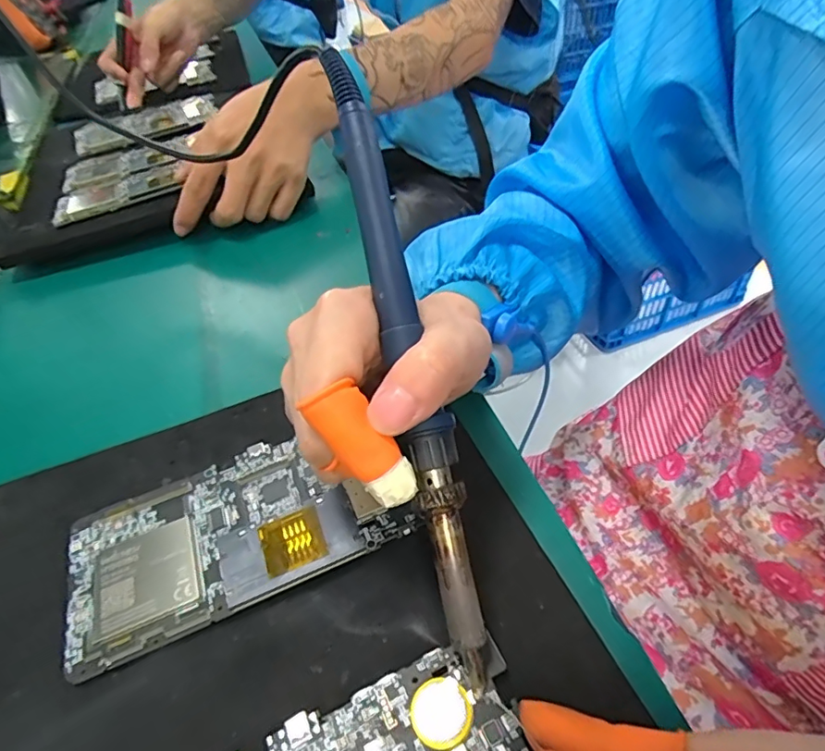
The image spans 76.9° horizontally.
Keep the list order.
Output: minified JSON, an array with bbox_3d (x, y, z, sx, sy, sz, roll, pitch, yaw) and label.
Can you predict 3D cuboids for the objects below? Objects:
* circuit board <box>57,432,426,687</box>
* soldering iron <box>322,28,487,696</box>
[{"bbox_3d":[-0.077,0.067,0.227,0.136,0.010,0.074,-22,46,-15],"label":"circuit board"},{"bbox_3d":[-0.001,-0.011,0.187,0.016,0.015,0.236,-12,82,-5],"label":"soldering iron"}]

